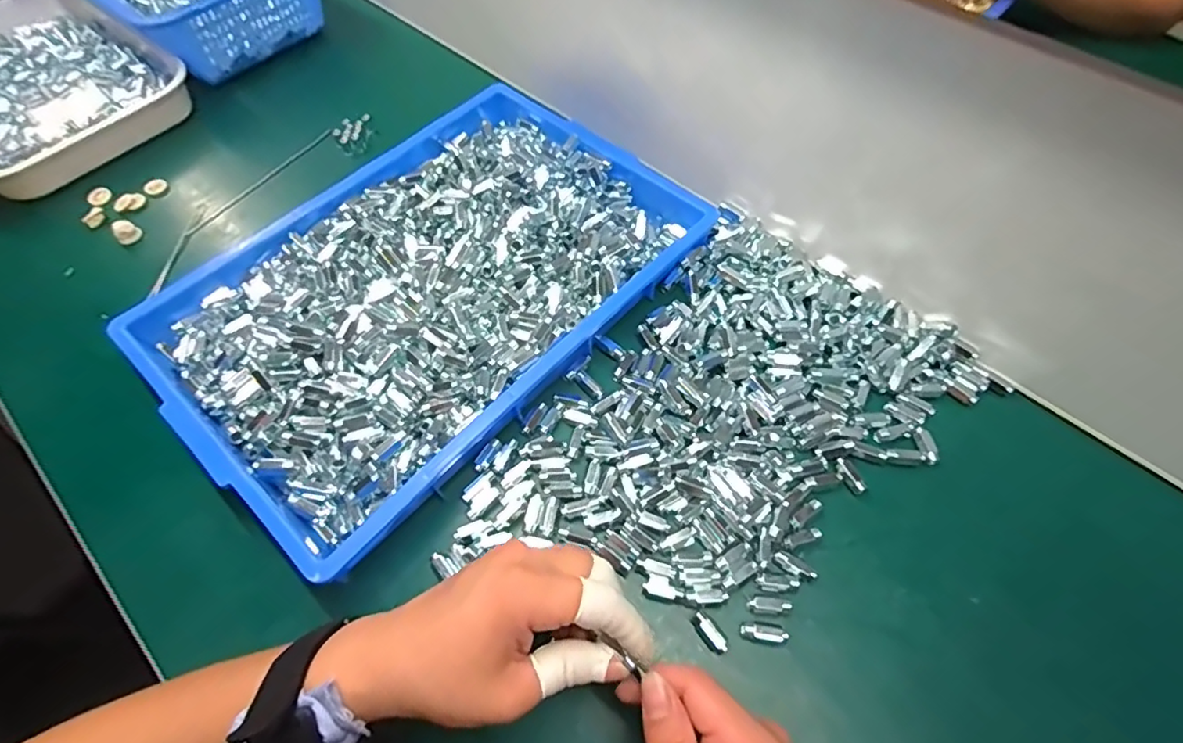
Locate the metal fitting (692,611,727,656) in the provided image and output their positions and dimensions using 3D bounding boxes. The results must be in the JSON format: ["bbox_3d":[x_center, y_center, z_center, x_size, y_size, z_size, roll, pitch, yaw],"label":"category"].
[{"bbox_3d":[0.076,0.168,0.361,0.011,0.011,0.026,-34,65,-16],"label":"metal fitting"}]

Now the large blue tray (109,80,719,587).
[{"bbox_3d":[-0.130,-0.085,0.474,0.285,0.056,0.424,39,73,19],"label":"large blue tray"}]

